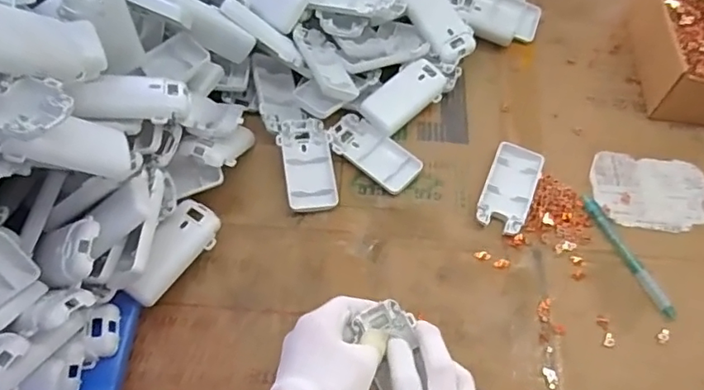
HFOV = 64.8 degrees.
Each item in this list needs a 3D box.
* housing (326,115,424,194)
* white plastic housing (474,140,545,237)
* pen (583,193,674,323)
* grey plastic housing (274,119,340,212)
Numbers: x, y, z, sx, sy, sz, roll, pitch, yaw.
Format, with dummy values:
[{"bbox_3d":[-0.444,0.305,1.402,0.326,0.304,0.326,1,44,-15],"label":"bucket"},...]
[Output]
[{"bbox_3d":[0.021,-0.041,0.548,0.096,0.015,0.050,35,66,17],"label":"housing"},{"bbox_3d":[0.153,-0.006,0.536,0.047,0.013,0.092,21,62,10],"label":"white plastic housing"},{"bbox_3d":[0.252,0.055,0.512,0.014,0.008,0.129,-21,63,-12],"label":"pen"},{"bbox_3d":[-0.043,-0.031,0.537,0.048,0.022,0.098,-10,61,-7],"label":"grey plastic housing"}]

